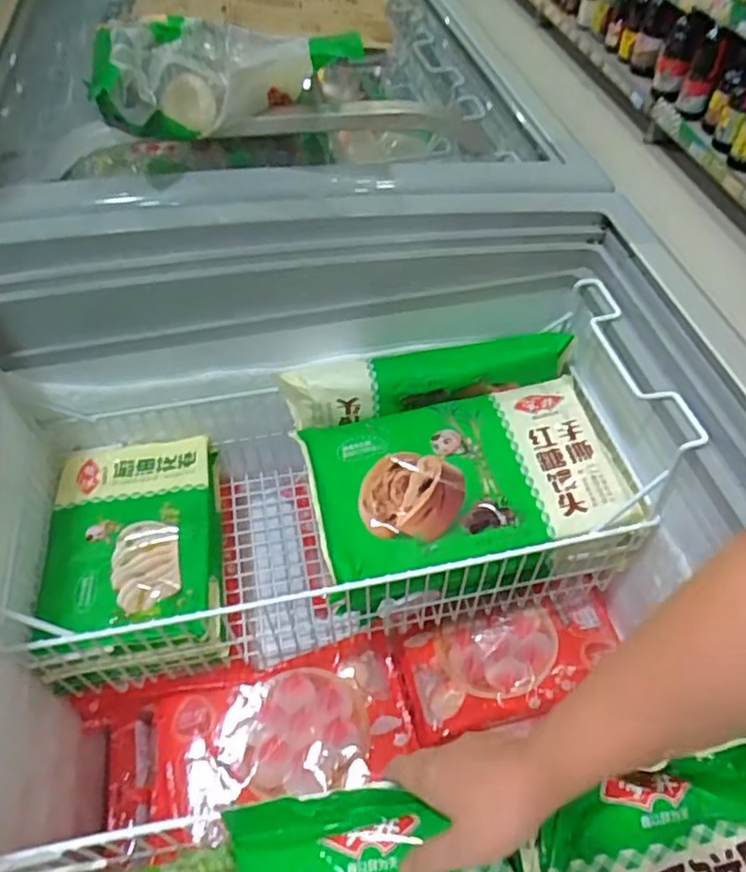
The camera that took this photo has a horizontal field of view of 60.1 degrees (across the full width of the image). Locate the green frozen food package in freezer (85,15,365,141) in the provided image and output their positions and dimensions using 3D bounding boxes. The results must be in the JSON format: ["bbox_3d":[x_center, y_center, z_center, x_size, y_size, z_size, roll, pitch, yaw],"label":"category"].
[{"bbox_3d":[-0.143,-0.359,0.650,0.251,0.098,0.137,-9,52,-6],"label":"green frozen food package in freezer"}]

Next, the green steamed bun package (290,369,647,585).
[{"bbox_3d":[0.095,0.039,0.689,0.312,0.038,0.197,-9,52,-6],"label":"green steamed bun package"}]

